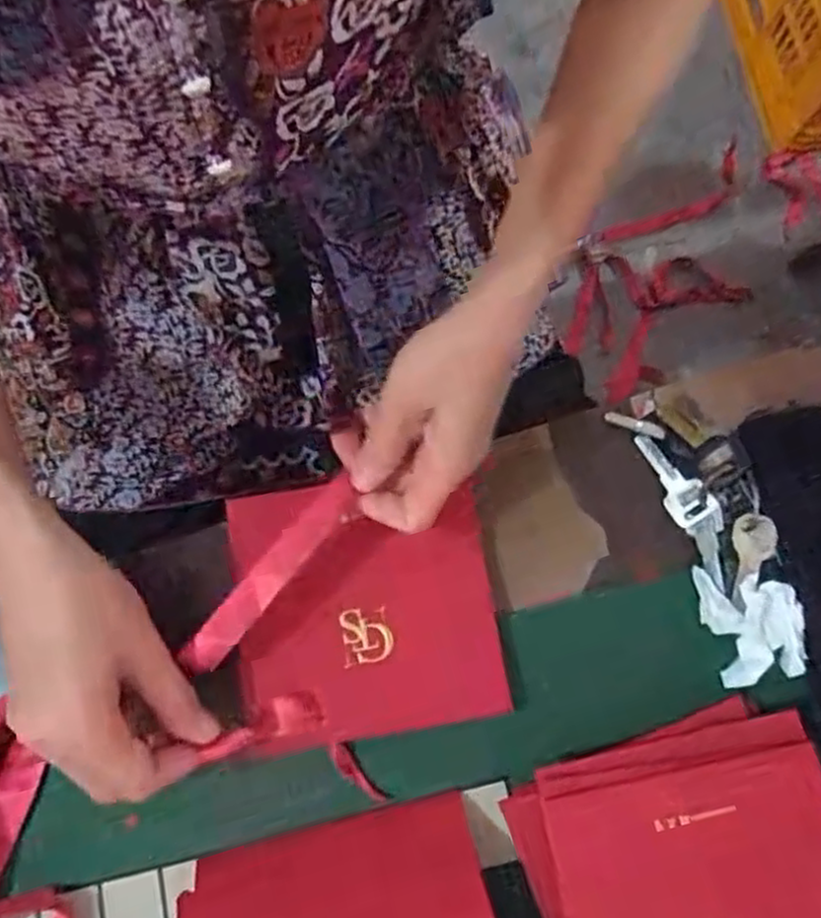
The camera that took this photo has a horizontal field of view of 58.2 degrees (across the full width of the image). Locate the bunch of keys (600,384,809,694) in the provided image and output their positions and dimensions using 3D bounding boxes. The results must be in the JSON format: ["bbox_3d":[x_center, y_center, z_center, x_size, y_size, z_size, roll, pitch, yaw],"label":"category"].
[{"bbox_3d":[0.175,0.039,0.427,0.052,0.031,0.170,-18,77,-5],"label":"bunch of keys"}]

